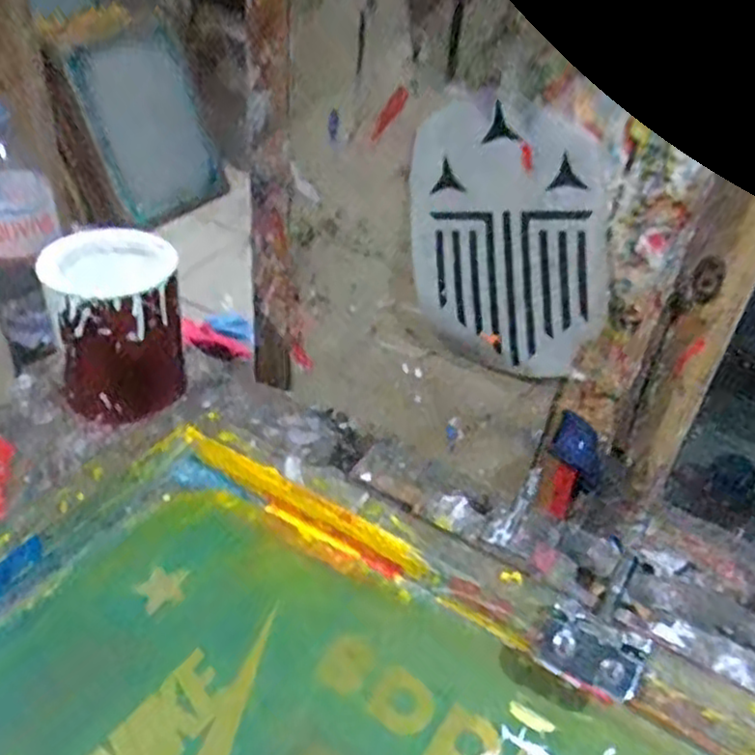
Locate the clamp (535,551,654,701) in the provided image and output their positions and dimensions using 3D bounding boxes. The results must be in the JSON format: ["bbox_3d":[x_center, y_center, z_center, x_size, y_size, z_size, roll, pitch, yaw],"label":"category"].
[{"bbox_3d":[0.149,0.154,0.483,0.061,0.026,0.105,20,39,18],"label":"clamp"}]

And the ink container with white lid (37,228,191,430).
[{"bbox_3d":[-0.234,-0.048,0.663,0.110,0.149,0.115,-1,38,-11],"label":"ink container with white lid"}]

